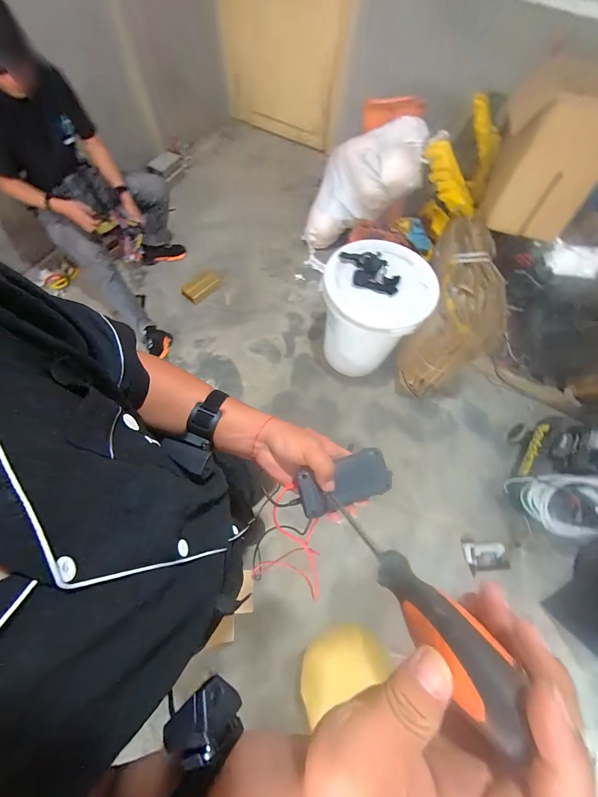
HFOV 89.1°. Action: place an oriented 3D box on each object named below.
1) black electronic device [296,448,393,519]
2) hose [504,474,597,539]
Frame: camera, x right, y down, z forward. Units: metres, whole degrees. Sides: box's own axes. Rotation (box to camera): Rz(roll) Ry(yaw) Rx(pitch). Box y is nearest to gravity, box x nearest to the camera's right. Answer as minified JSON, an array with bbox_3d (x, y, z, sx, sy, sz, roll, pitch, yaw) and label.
[{"bbox_3d":[0.057,0.101,0.369,0.116,0.023,0.055,-16,68,-19],"label":"black electronic device"},{"bbox_3d":[1.041,0.409,1.176,0.118,0.348,0.299,-20,68,-32],"label":"hose"}]

